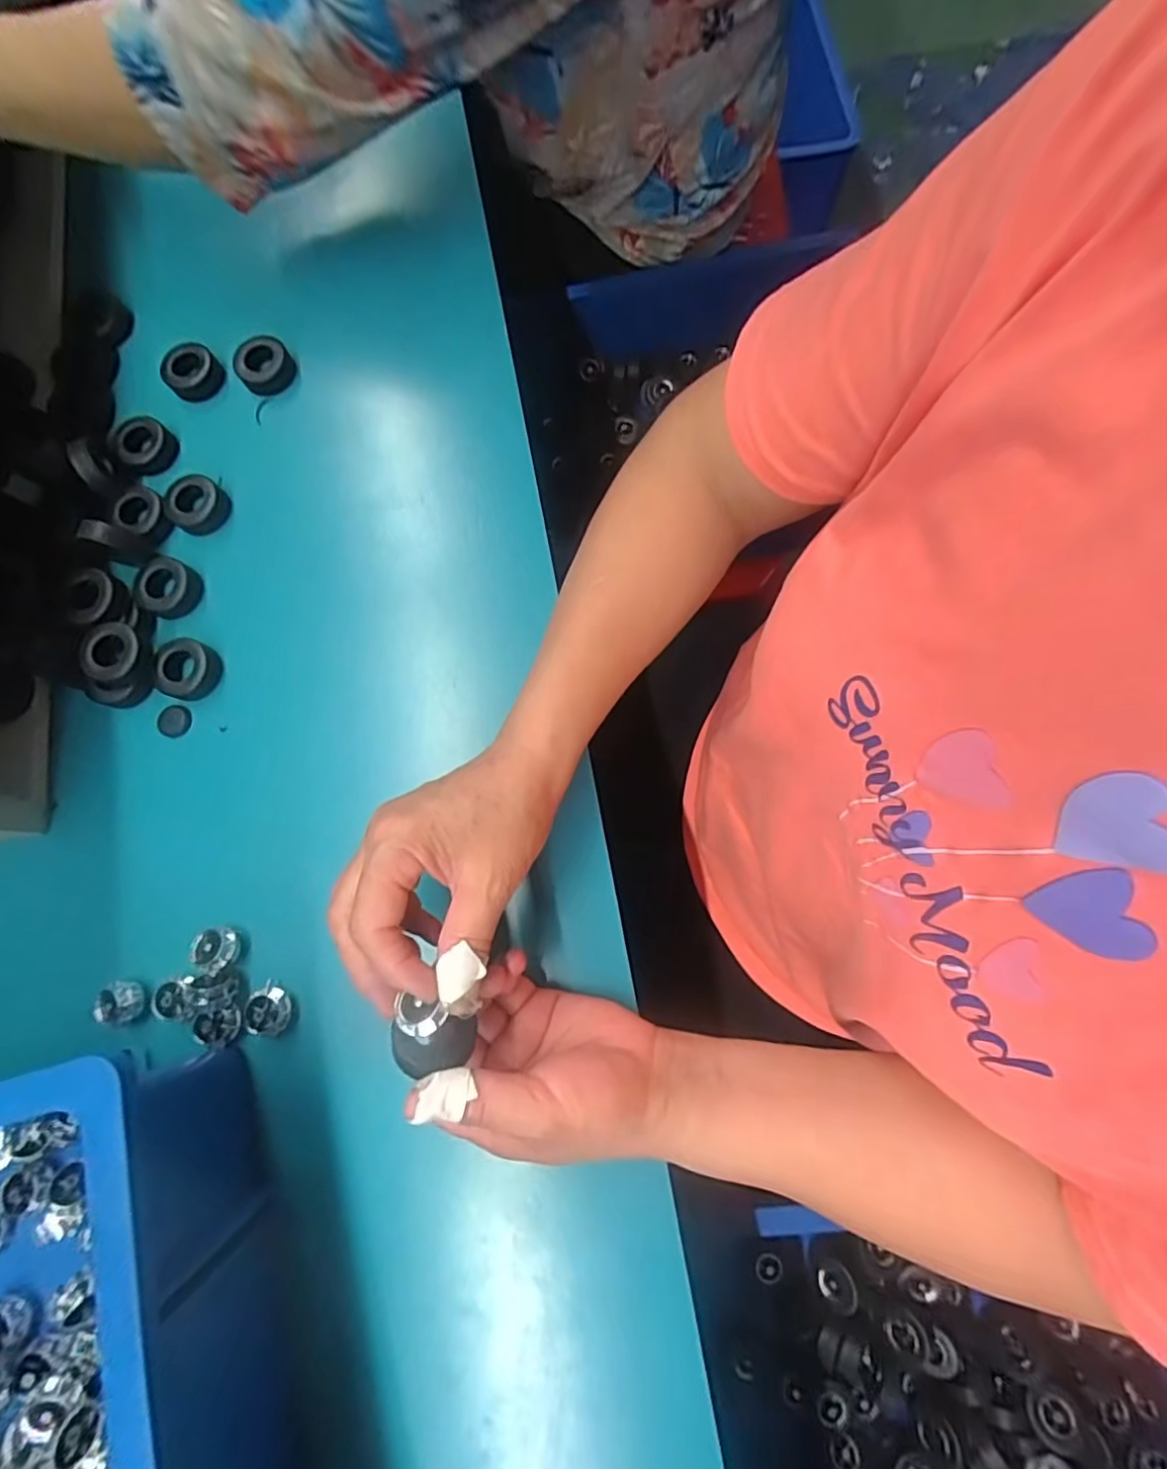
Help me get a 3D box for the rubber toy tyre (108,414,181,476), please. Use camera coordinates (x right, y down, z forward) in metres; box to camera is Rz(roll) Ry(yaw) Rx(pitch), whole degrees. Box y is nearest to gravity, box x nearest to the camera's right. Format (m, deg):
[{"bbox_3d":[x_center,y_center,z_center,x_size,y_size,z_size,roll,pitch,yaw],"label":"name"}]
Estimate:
[{"bbox_3d":[-0.316,-0.208,0.447,0.044,0.020,0.038,39,81,9],"label":"rubber toy tyre"}]

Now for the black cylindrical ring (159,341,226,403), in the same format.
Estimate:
[{"bbox_3d":[-0.287,-0.267,0.457,0.039,0.017,0.037,0,77,1],"label":"black cylindrical ring"}]

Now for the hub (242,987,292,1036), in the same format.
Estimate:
[{"bbox_3d":[-0.175,0.155,0.345,0.022,0.011,0.023,0,77,1],"label":"hub"}]

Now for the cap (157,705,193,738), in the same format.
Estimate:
[{"bbox_3d":[-0.261,-0.008,0.397,0.020,0.004,0.020,0,77,1],"label":"cap"}]

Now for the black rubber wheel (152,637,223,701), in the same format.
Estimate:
[{"bbox_3d":[-0.254,-0.042,0.395,0.034,0.017,0.038,16,78,4],"label":"black rubber wheel"}]

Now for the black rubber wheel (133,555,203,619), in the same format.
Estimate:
[{"bbox_3d":[-0.277,-0.097,0.417,0.032,0.022,0.039,24,79,6],"label":"black rubber wheel"}]

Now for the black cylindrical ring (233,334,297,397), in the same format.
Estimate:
[{"bbox_3d":[-0.231,-0.269,0.450,0.039,0.014,0.036,0,77,1],"label":"black cylindrical ring"}]

